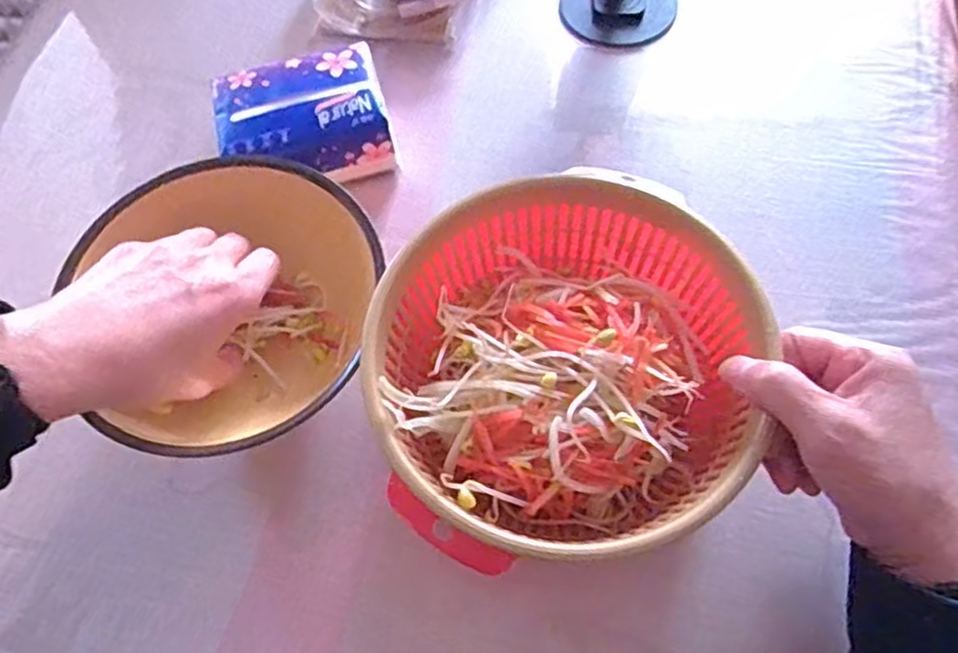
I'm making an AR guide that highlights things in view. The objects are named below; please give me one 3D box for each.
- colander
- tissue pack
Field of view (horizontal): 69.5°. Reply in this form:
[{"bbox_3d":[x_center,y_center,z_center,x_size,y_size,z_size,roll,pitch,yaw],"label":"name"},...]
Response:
[{"bbox_3d":[0.047,0.023,0.388,0.200,0.069,0.205,-1,66,2],"label":"colander"},{"bbox_3d":[-0.125,-0.147,0.504,0.116,0.056,0.090,-15,66,-4],"label":"tissue pack"}]

